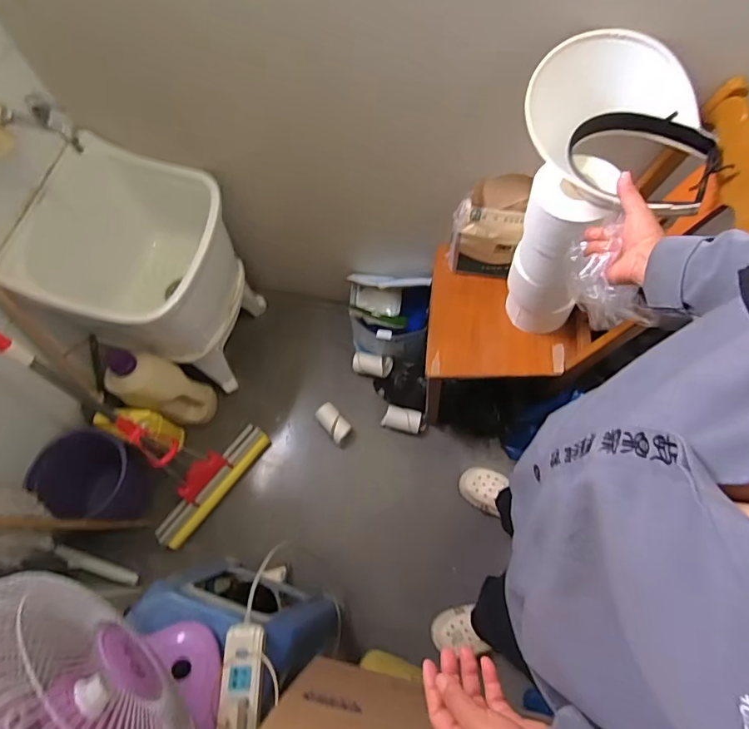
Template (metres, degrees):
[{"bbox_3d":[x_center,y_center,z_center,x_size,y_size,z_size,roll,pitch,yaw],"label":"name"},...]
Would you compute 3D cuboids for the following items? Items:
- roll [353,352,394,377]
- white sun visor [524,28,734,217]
[{"bbox_3d":[-0.007,0.001,1.412,0.116,0.045,0.051,8,68,7],"label":"roll"},{"bbox_3d":[0.356,-0.324,0.687,0.270,0.162,0.198,40,75,17],"label":"white sun visor"}]

